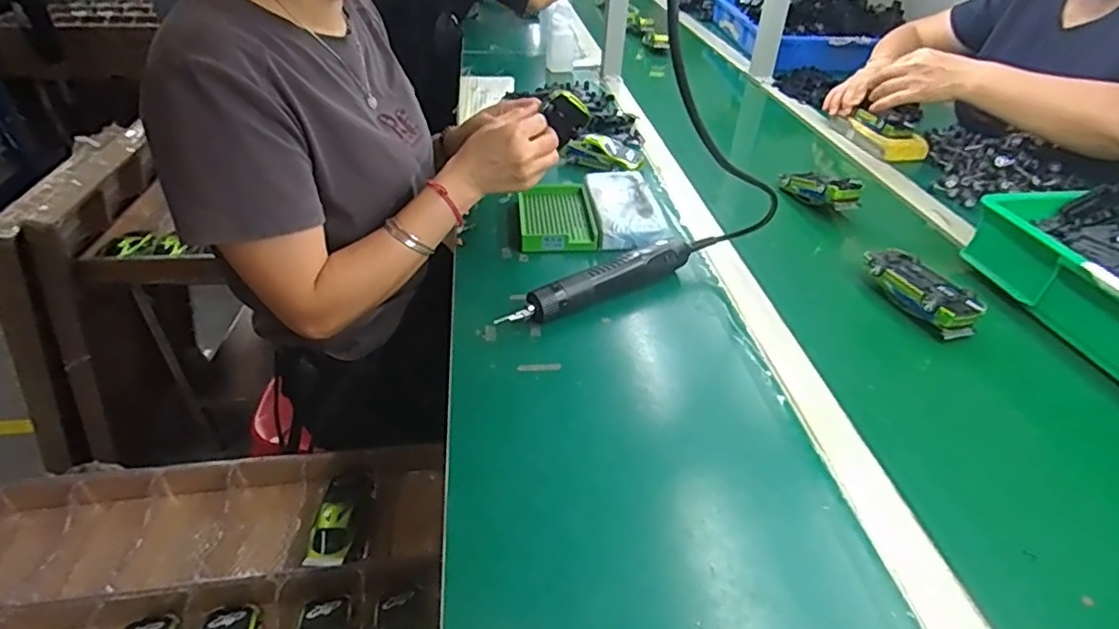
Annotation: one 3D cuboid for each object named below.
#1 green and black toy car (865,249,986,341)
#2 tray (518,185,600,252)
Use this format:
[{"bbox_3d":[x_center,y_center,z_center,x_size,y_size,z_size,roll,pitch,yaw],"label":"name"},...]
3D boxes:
[{"bbox_3d":[0.389,-0.027,0.651,0.054,0.033,0.126,-8,39,-14],"label":"green and black toy car"},{"bbox_3d":[-0.005,-0.128,0.769,0.092,0.018,0.147,-1,38,-5],"label":"tray"}]

